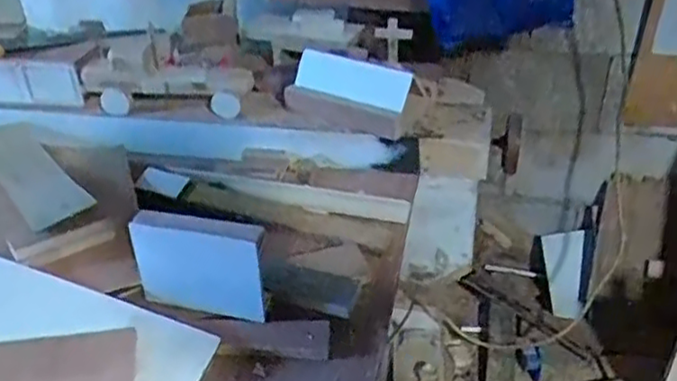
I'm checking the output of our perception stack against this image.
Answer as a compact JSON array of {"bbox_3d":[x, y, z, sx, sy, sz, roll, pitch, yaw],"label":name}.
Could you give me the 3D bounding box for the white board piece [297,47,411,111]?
[{"bbox_3d":[0.015,-0.170,1.041,0.188,0.062,0.024,18,30,26],"label":"white board piece"}]

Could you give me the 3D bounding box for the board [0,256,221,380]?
[{"bbox_3d":[-0.337,0.134,0.759,0.417,0.014,0.103,16,49,14],"label":"board"}]

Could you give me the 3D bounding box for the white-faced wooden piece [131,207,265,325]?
[{"bbox_3d":[-0.153,0.086,0.763,0.150,0.126,0.027,8,34,13],"label":"white-faced wooden piece"}]

